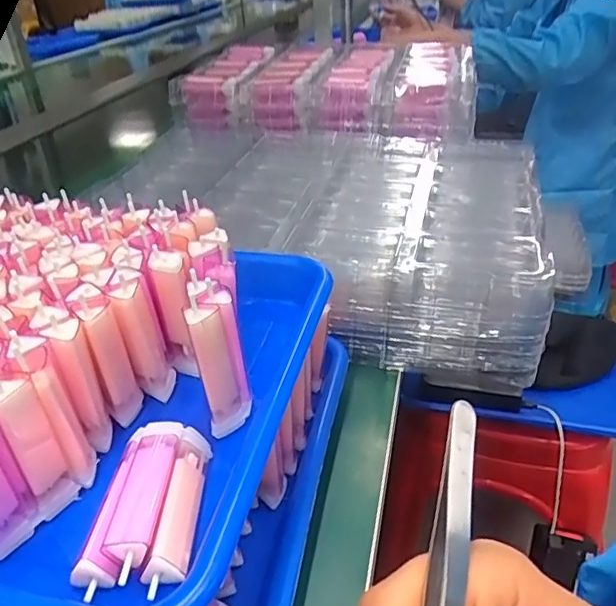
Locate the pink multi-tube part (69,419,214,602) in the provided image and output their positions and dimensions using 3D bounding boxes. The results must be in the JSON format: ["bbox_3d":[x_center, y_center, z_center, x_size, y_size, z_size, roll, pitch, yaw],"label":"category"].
[{"bbox_3d":[-0.064,0.077,0.231,0.037,0.019,0.071,-1,32,3],"label":"pink multi-tube part"}]

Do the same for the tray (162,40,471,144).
[{"bbox_3d":[0.047,-0.332,0.878,0.411,0.071,0.331,7,34,17],"label":"tray"}]

